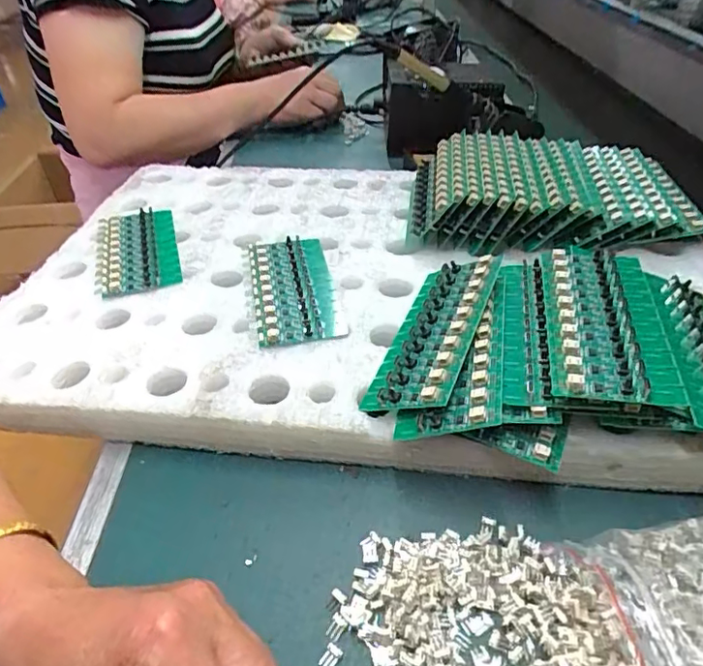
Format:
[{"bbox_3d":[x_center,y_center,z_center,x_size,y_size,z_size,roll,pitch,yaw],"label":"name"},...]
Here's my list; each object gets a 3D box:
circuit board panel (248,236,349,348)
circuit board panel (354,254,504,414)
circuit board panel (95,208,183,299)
[{"bbox_3d":[-0.046,-0.038,0.438,0.063,0.009,0.138,-10,39,-7],"label":"circuit board panel"},{"bbox_3d":[0.055,-0.003,0.363,0.062,0.008,0.134,-11,37,41],"label":"circuit board panel"},{"bbox_3d":[-0.190,-0.074,0.491,0.067,0.012,0.134,-14,39,-13],"label":"circuit board panel"}]

